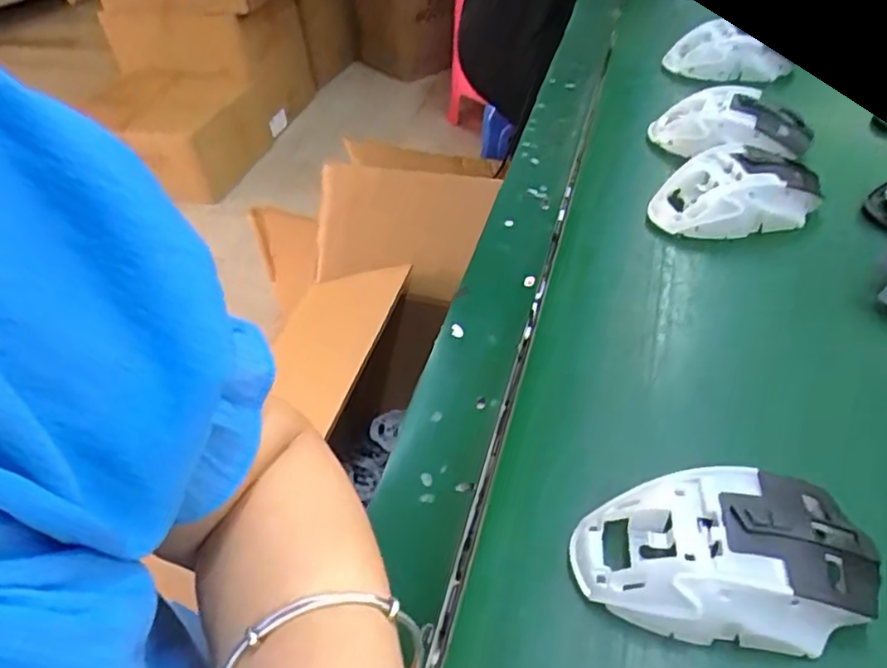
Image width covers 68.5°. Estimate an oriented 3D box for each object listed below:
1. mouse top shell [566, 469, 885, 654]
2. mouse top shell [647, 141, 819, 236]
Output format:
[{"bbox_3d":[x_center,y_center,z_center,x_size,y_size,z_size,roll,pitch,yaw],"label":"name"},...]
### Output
[{"bbox_3d":[0.114,0.090,0.267,0.116,0.040,0.071,-4,46,1],"label":"mouse top shell"},{"bbox_3d":[0.202,-0.096,0.451,0.110,0.042,0.065,-9,44,-5],"label":"mouse top shell"}]

